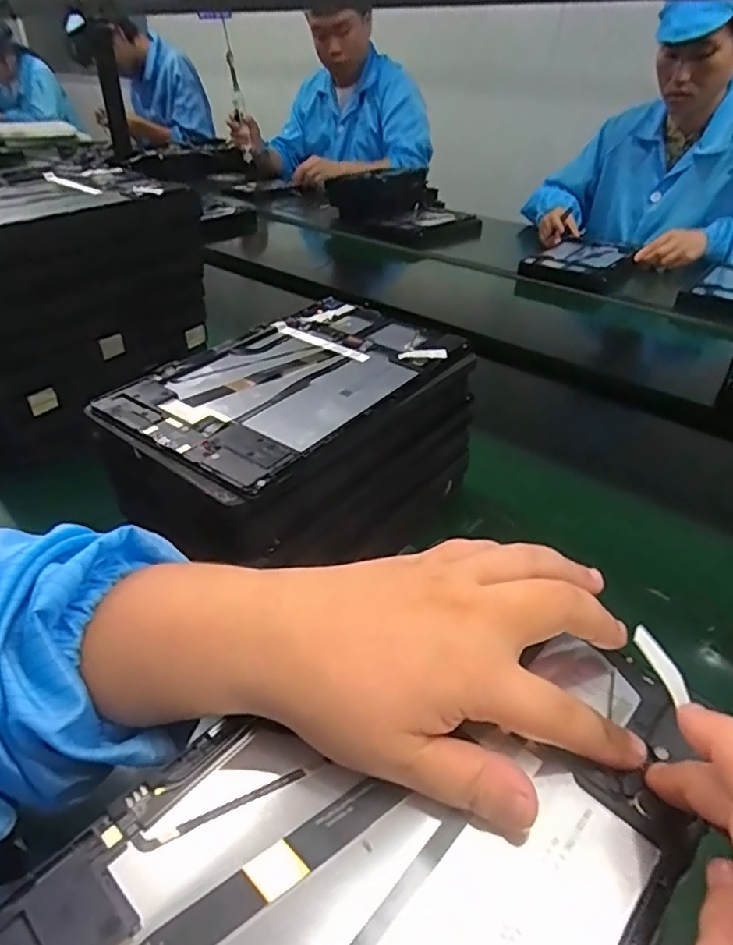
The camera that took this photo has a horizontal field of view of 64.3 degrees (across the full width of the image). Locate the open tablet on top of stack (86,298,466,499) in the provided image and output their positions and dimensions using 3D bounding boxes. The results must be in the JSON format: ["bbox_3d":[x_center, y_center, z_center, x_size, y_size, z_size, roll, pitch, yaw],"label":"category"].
[{"bbox_3d":[-0.045,-0.072,0.412,0.144,0.009,0.242,25,42,30],"label":"open tablet on top of stack"}]

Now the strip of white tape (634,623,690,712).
[{"bbox_3d":[0.096,0.063,0.190,0.007,0.004,0.027,-25,78,-31],"label":"strip of white tape"}]

